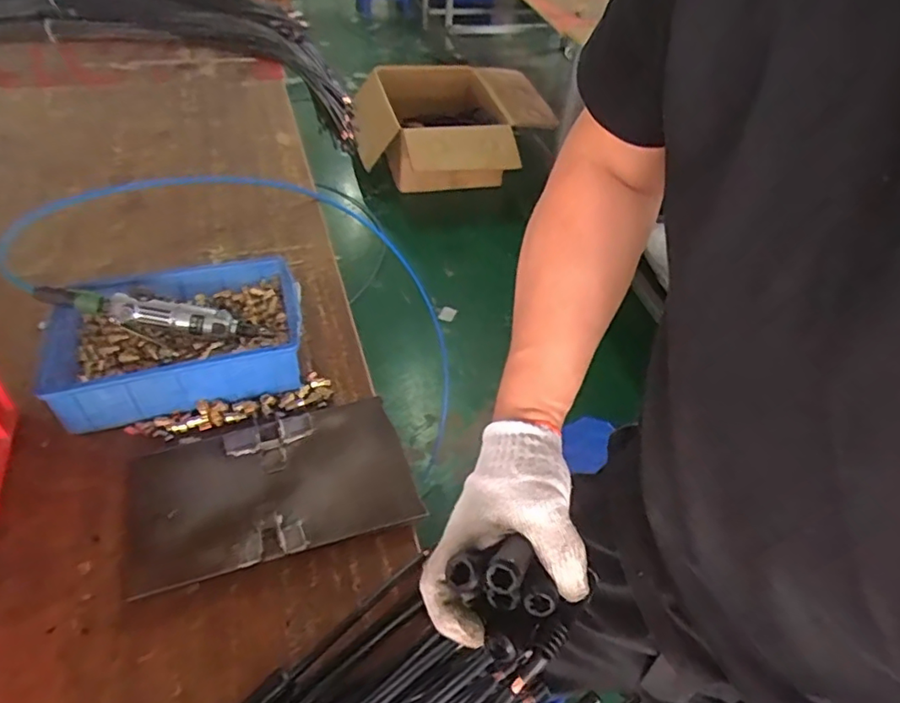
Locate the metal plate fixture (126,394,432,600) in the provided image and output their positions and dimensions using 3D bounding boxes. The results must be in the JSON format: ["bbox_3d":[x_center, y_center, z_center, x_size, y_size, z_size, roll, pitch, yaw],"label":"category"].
[{"bbox_3d":[-0.196,0.147,0.659,0.295,0.026,0.177,-14,47,-16],"label":"metal plate fixture"}]

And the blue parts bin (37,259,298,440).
[{"bbox_3d":[-0.346,-0.012,0.759,0.300,0.087,0.211,-10,46,-12],"label":"blue parts bin"}]

